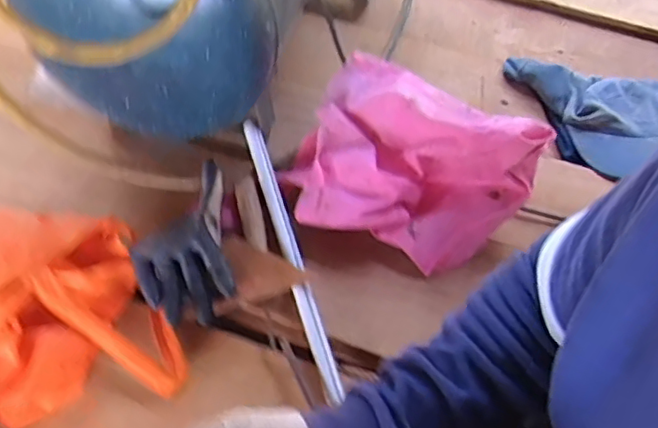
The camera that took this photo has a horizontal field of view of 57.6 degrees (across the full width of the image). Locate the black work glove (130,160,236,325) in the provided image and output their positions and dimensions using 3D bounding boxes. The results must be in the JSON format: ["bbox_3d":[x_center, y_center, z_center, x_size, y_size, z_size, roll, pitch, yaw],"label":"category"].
[{"bbox_3d":[-0.170,0.036,0.687,0.112,0.058,0.167,-10,60,-5],"label":"black work glove"}]

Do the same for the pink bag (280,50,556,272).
[{"bbox_3d":[0.084,-0.063,0.715,0.276,0.119,0.230,35,66,20],"label":"pink bag"}]

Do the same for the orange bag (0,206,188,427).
[{"bbox_3d":[-0.321,0.088,0.673,0.358,0.072,0.220,36,66,20],"label":"orange bag"}]

